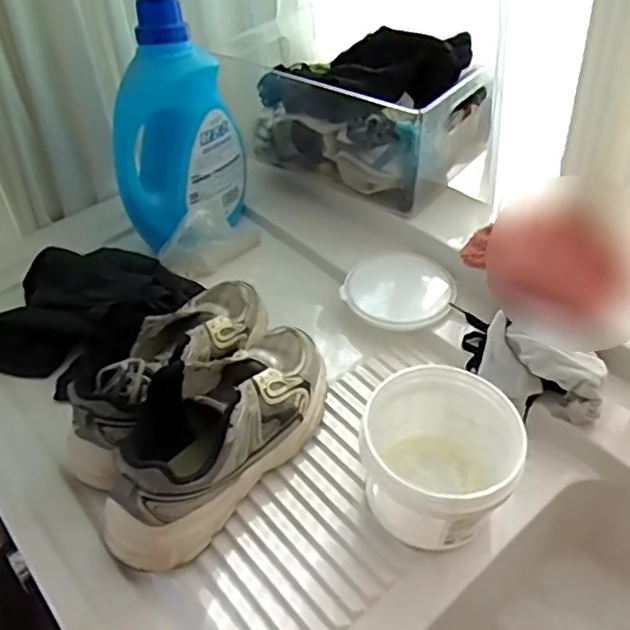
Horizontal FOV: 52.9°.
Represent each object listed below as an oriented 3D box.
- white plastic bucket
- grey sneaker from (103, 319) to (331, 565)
[{"bbox_3d":[0.096,0.114,0.509,0.112,0.093,0.126,-8,44,-2],"label":"white plastic bucket"},{"bbox_3d":[-0.080,0.093,0.538,0.095,0.107,0.245,26,53,29],"label":"grey sneaker"}]

